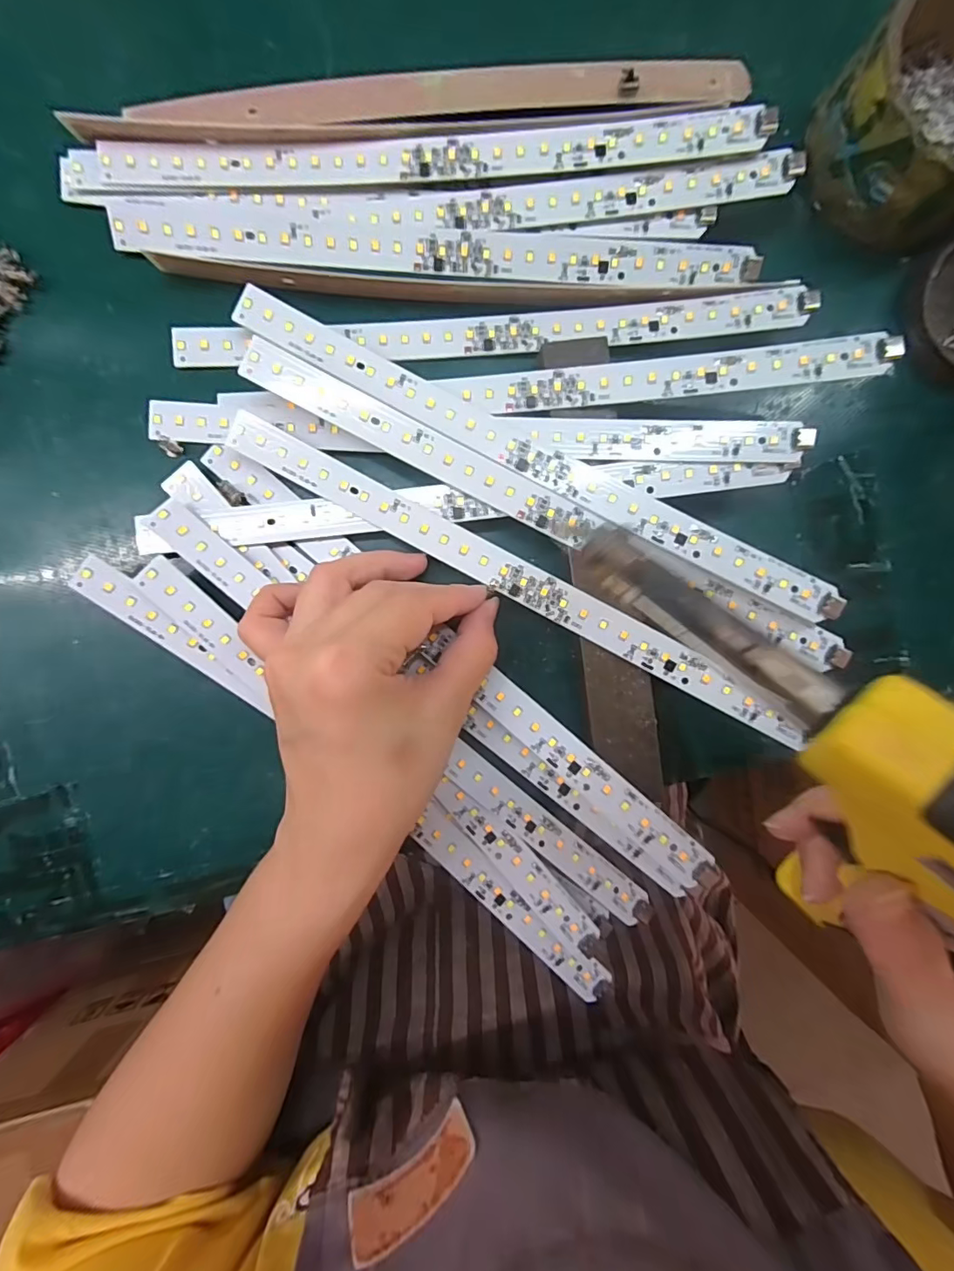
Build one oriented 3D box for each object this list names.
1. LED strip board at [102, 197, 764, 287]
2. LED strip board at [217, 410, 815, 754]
[{"bbox_3d":[-0.016,-0.175,0.223,0.278,0.009,0.023,1,92,-2],"label":"LED strip board"},{"bbox_3d":[0.019,-0.022,0.219,0.277,0.008,0.016,29,91,0],"label":"LED strip board"}]

